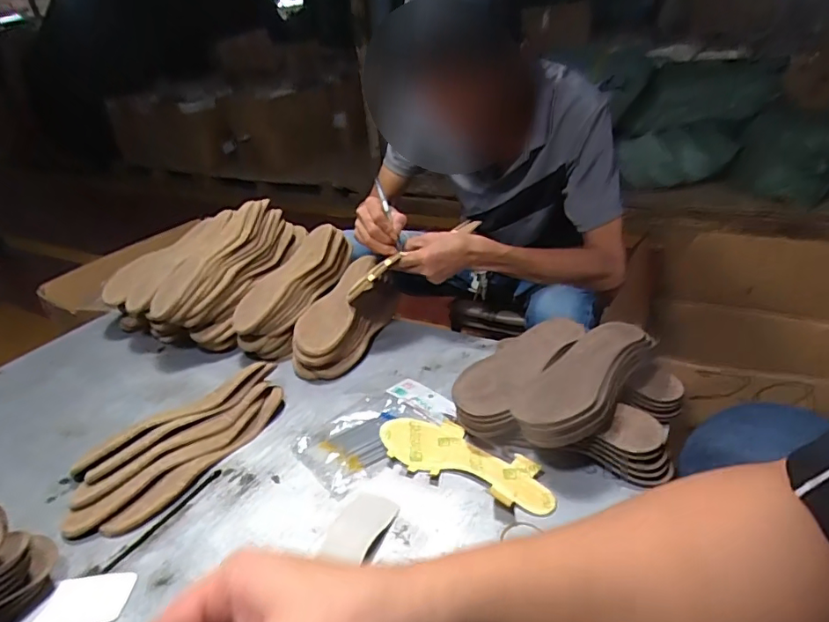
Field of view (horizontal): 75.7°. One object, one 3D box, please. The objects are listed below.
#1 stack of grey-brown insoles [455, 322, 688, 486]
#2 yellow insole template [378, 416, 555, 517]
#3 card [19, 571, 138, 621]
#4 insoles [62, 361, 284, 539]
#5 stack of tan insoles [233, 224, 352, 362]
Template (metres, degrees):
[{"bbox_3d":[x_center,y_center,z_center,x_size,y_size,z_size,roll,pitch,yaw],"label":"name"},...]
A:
[{"bbox_3d":[0.189,0.097,0.651,0.242,0.077,0.230,9,33,25],"label":"stack of grey-brown insoles"},{"bbox_3d":[0.061,0.166,0.615,0.214,0.017,0.084,14,35,32],"label":"yellow insole template"},{"bbox_3d":[-0.321,0.277,0.512,0.094,0.004,0.055,-6,29,1],"label":"card"},{"bbox_3d":[-0.278,0.165,0.652,0.279,0.052,0.115,-24,34,-28],"label":"insoles"},{"bbox_3d":[-0.200,-0.045,0.892,0.111,0.076,0.266,13,54,30],"label":"stack of tan insoles"}]

